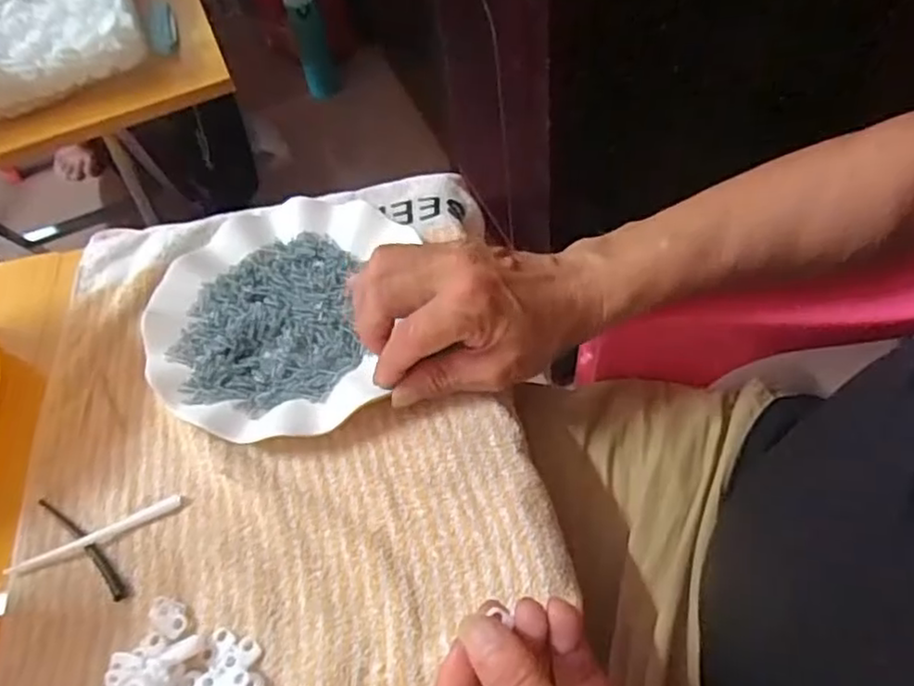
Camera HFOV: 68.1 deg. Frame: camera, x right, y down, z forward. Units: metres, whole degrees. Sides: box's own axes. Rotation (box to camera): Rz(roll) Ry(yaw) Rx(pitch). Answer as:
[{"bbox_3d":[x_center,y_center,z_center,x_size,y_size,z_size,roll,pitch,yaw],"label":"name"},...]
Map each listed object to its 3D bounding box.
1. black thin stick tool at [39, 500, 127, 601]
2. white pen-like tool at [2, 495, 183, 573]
[{"bbox_3d":[-0.207,0.111,0.374,0.085,0.005,0.009,34,66,27],"label":"black thin stick tool"},{"bbox_3d":[-0.199,0.106,0.371,0.094,0.008,0.009,-24,56,-9],"label":"white pen-like tool"}]

